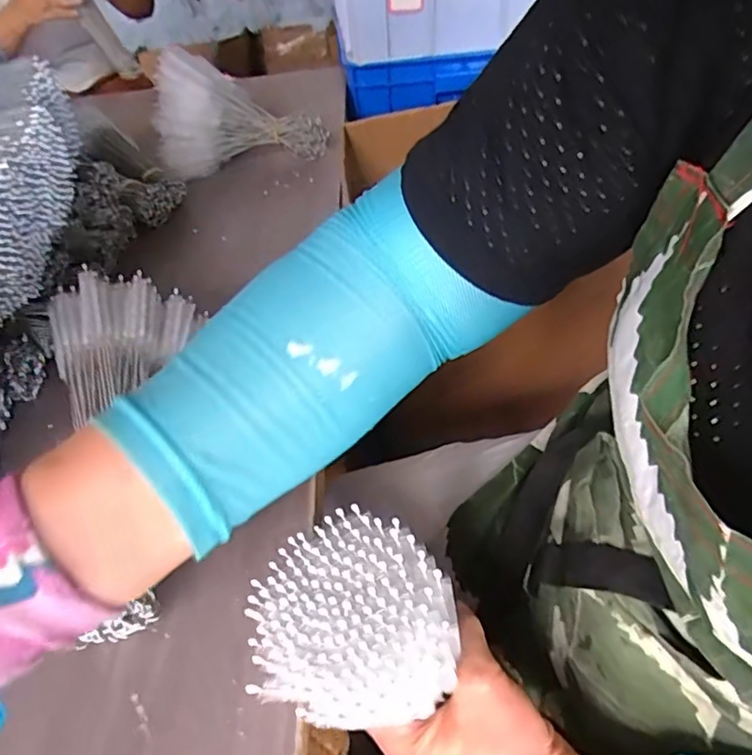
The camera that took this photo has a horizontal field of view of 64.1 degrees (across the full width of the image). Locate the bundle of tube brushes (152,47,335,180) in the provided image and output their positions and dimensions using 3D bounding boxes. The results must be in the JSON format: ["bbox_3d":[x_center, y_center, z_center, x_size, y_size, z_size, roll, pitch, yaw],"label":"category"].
[{"bbox_3d":[-0.173,-0.337,0.776,0.208,0.142,0.078,-8,40,-8],"label":"bundle of tube brushes"}]

